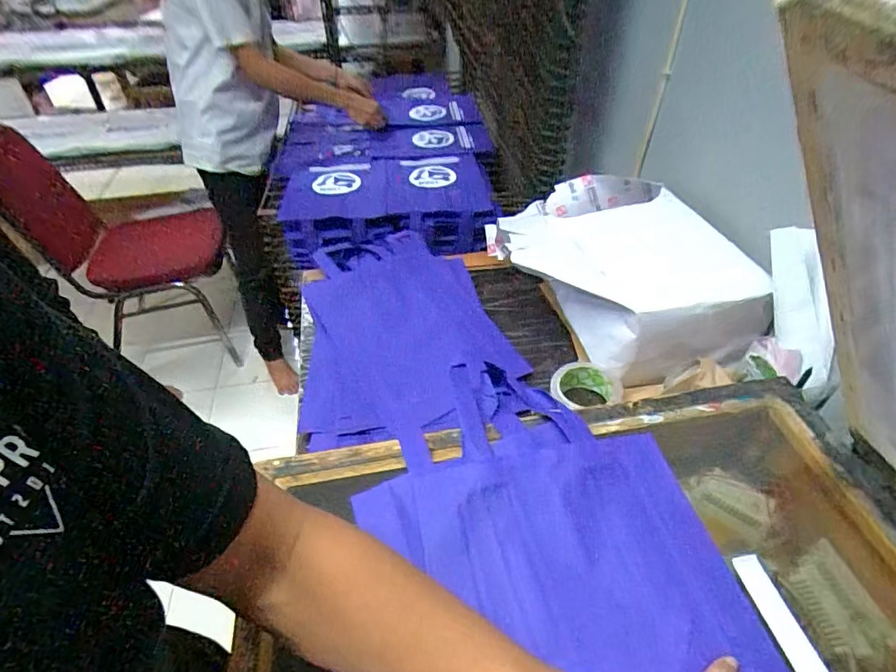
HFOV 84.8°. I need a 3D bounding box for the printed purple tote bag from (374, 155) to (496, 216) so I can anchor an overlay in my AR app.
[{"bbox_3d":[-0.038,-0.393,1.252,0.260,0.019,0.281,-4,44,-3],"label":"printed purple tote bag"}]

